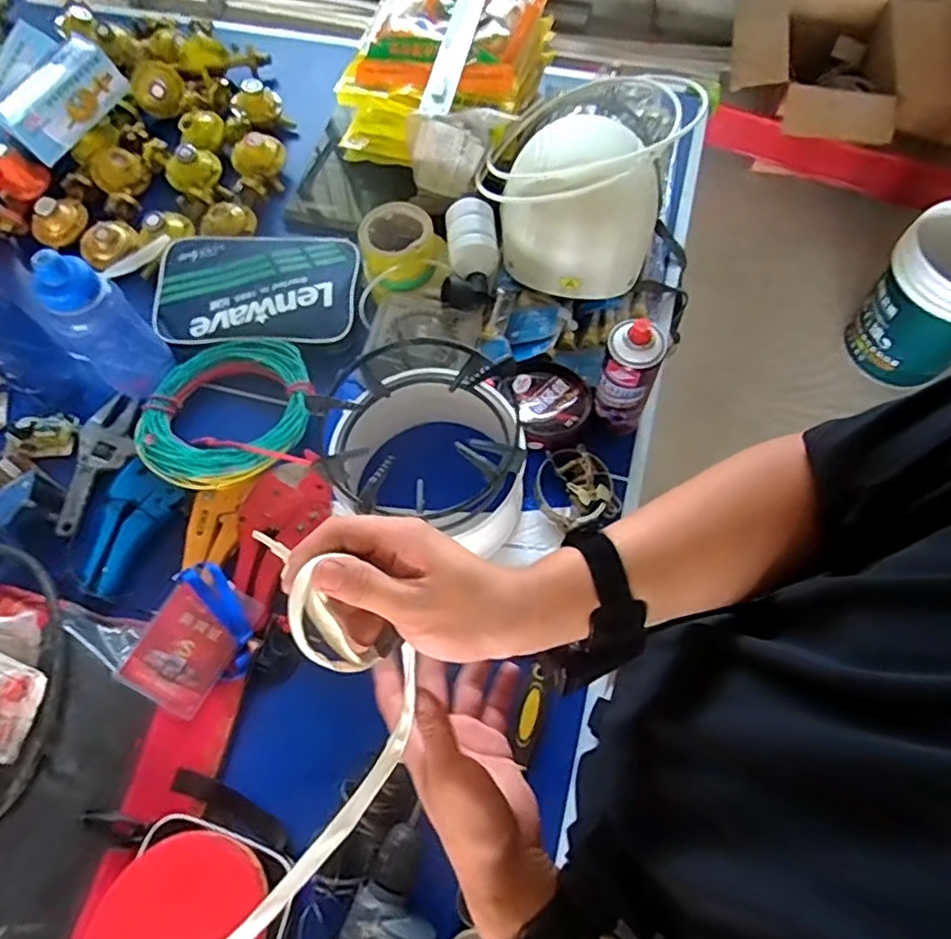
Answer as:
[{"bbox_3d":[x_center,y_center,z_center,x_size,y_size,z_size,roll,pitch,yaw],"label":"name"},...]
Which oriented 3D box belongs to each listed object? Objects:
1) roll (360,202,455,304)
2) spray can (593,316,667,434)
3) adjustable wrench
[{"bbox_3d":[-0.097,-0.300,0.880,0.114,0.074,0.115,-1,66,1],"label":"roll"},{"bbox_3d":[0.178,-0.109,0.762,0.060,0.184,0.057,-1,66,1],"label":"spray can"},{"bbox_3d":[-0.485,-0.009,0.839,0.077,0.011,0.194,-4,66,0],"label":"adjustable wrench"}]

